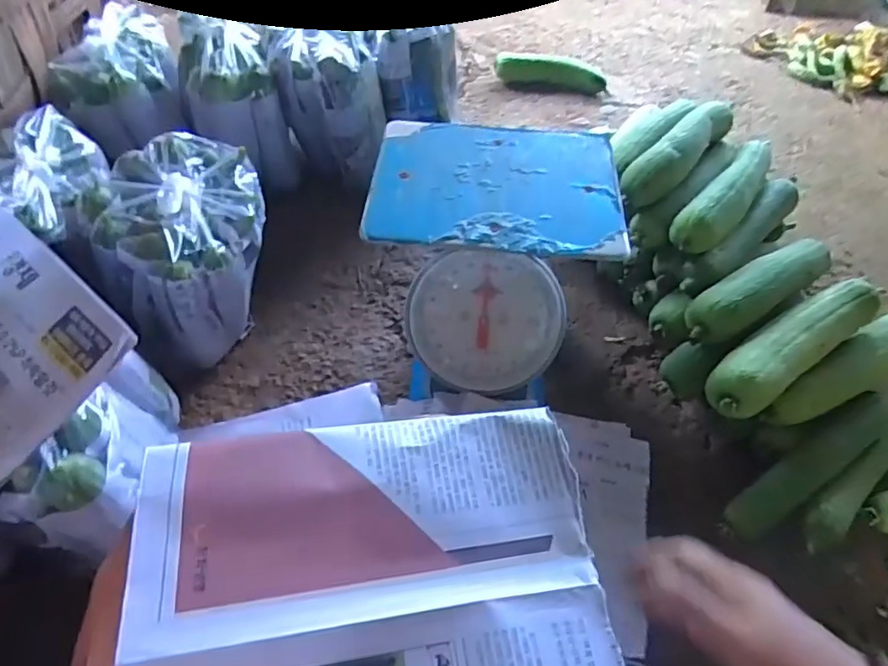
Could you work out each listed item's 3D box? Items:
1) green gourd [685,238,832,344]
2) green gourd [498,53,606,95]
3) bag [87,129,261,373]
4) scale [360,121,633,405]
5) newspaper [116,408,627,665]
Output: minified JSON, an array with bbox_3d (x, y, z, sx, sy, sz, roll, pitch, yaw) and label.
[{"bbox_3d":[0.424,-0.065,0.765,0.252,0.052,0.067,-27,59,-24],"label":"green gourd"},{"bbox_3d":[0.255,-0.626,1.382,0.268,0.072,0.073,14,52,5],"label":"green gourd"},{"bbox_3d":[-0.357,-0.114,0.816,0.208,0.219,0.238,-14,54,-16],"label":"bag"},{"bbox_3d":[0.053,-0.092,0.798,0.290,0.277,0.259,6,51,-1],"label":"scale"},{"bbox_3d":[-0.033,0.167,0.326,0.267,0.030,0.250,-5,53,-10],"label":"newspaper"}]

